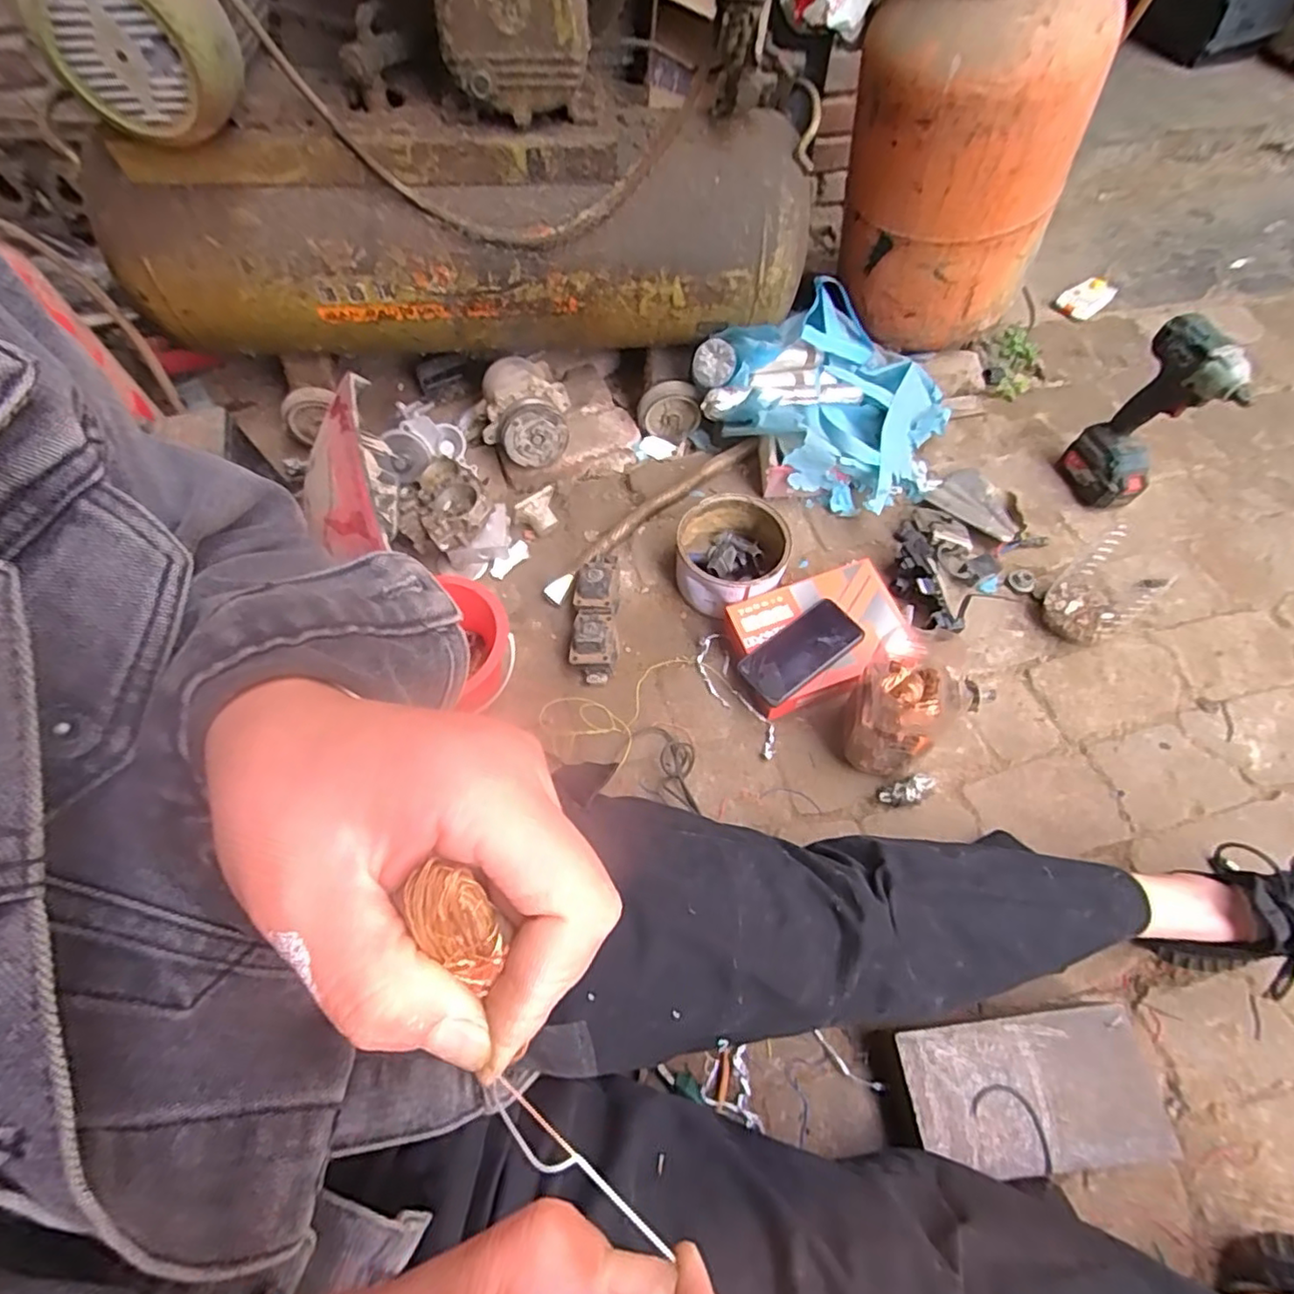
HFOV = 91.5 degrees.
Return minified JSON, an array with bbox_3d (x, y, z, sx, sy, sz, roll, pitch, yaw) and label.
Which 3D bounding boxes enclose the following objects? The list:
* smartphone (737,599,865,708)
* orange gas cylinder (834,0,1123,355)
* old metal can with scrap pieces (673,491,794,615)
[{"bbox_3d":[0.193,0.003,0.791,0.160,0.014,0.078,-35,66,-15],"label":"smartphone"},{"bbox_3d":[0.457,-0.765,0.893,0.305,0.555,0.292,13,63,10],"label":"orange gas cylinder"},{"bbox_3d":[0.118,-0.124,0.882,0.146,0.092,0.150,-1,60,2],"label":"old metal can with scrap pieces"}]

